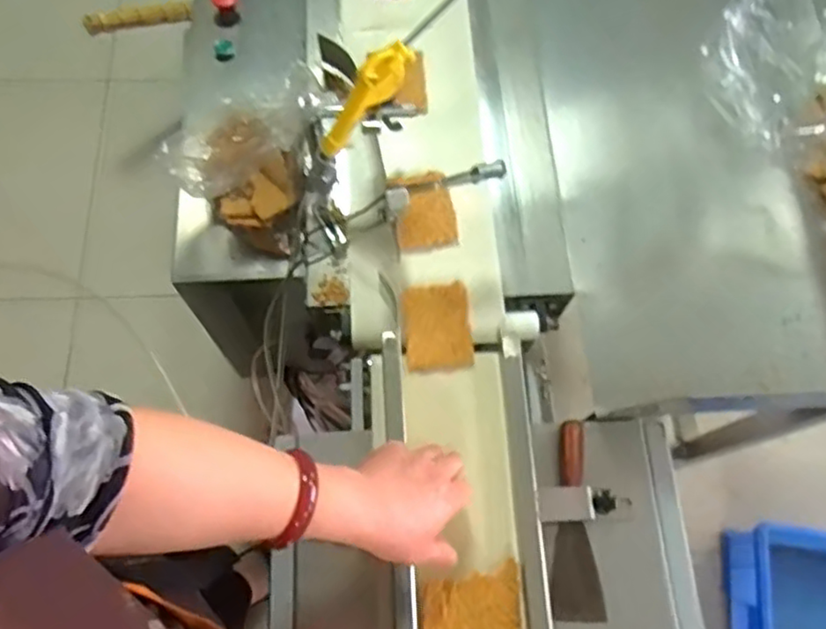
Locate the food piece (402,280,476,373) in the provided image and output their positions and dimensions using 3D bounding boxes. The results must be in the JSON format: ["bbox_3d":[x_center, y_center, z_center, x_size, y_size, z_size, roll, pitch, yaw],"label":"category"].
[{"bbox_3d":[0.025,0.013,0.688,0.069,0.010,0.092,-3,69,-5],"label":"food piece"}]

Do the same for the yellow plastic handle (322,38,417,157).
[{"bbox_3d":[-0.051,-0.206,0.646,0.048,0.135,0.019,-7,61,-48],"label":"yellow plastic handle"}]

